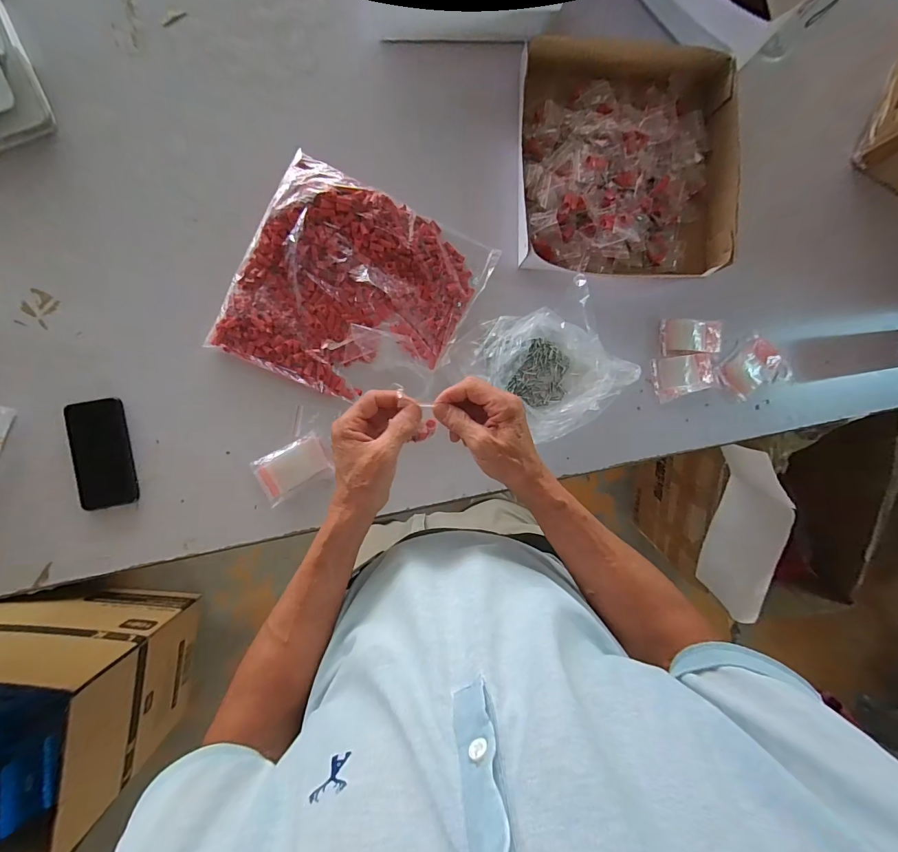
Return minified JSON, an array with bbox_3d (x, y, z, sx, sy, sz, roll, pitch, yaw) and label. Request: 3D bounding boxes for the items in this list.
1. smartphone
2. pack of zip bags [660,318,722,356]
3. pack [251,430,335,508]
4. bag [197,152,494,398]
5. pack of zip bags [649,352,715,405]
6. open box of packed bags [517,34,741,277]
[{"bbox_3d":[-0.514,0.041,0.582,0.080,0.011,0.156,-11,90,-6],"label":"smartphone"},{"bbox_3d":[0.414,-0.153,0.671,0.104,0.025,0.056,-1,89,-6],"label":"pack of zip bags"},{"bbox_3d":[-0.241,0.064,0.606,0.110,0.021,0.069,-28,92,-5],"label":"pack"},{"bbox_3d":[-0.140,-0.211,0.600,0.339,0.039,0.321,23,87,-5],"label":"bag"},{"bbox_3d":[0.404,-0.084,0.671,0.105,0.022,0.071,-6,90,-6],"label":"pack of zip bags"},{"bbox_3d":[0.291,-0.453,0.660,0.352,0.084,0.402,3,89,-5],"label":"open box of packed bags"}]

